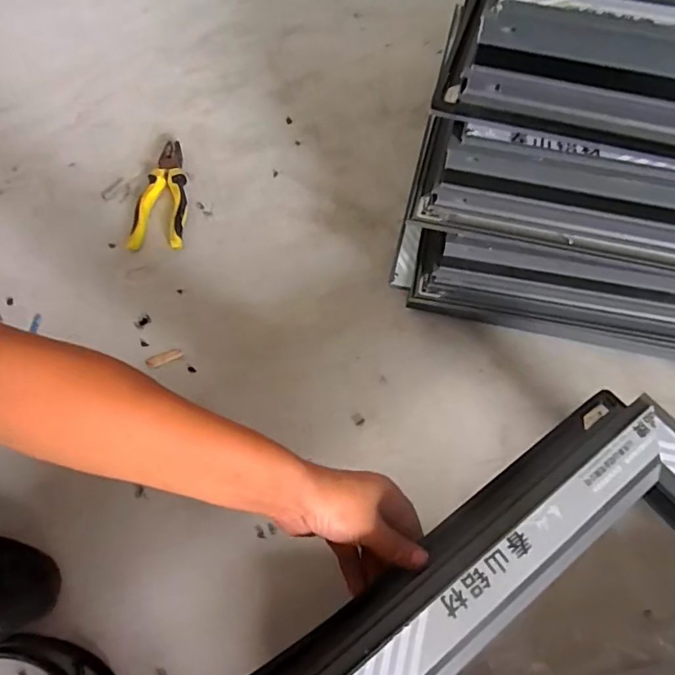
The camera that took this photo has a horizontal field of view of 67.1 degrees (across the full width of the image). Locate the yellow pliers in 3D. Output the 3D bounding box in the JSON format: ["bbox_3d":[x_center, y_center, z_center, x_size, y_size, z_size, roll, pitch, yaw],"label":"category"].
[{"bbox_3d":[-0.241,-0.198,0.707,0.071,0.025,0.185,-2,61,0],"label":"yellow pliers"}]

